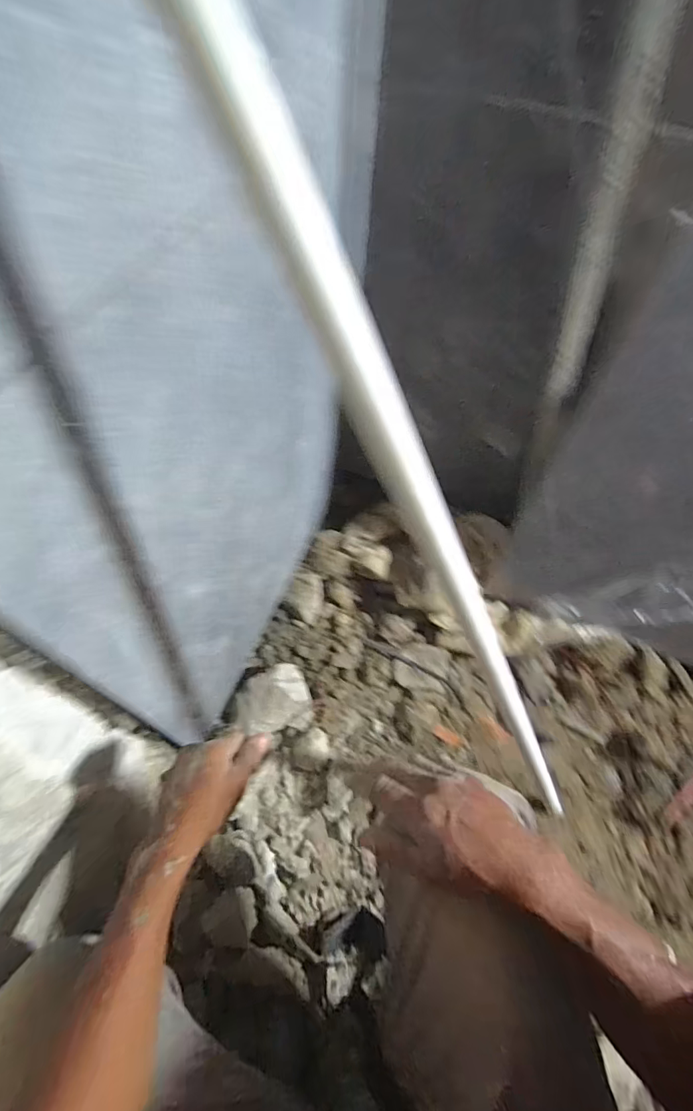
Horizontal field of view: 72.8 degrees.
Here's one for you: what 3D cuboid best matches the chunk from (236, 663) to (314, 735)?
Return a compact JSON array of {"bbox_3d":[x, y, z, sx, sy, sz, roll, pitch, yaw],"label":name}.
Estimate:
[{"bbox_3d":[-0.122,0.233,0.766,0.123,0.060,0.104,-9,61,-8],"label":"chunk"}]

